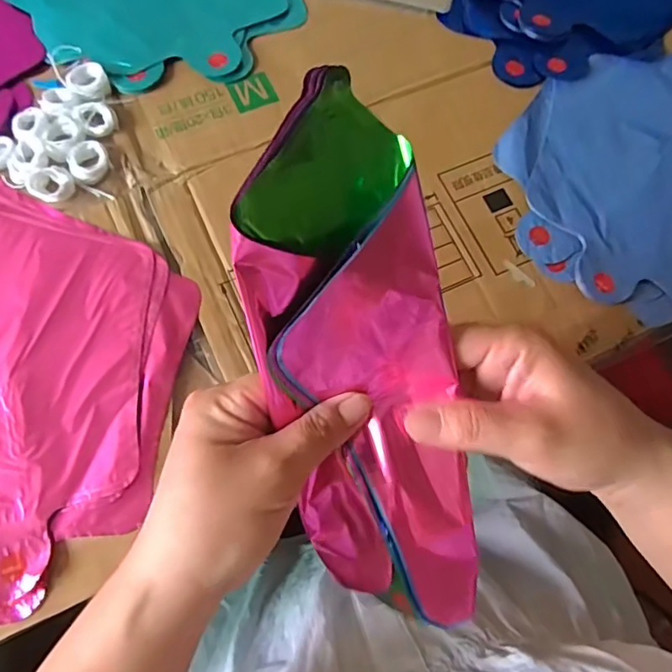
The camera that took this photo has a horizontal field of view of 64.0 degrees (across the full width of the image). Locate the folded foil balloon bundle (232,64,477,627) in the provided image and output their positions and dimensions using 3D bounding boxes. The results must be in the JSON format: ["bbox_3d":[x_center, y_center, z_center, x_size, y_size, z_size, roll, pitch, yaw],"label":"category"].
[{"bbox_3d":[0.011,0.015,0.239,0.082,0.039,0.230,-14,103,-6],"label":"folded foil balloon bundle"}]

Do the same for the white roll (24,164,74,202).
[{"bbox_3d":[-0.200,-0.106,0.376,0.030,0.009,0.026,-18,72,-8],"label":"white roll"}]

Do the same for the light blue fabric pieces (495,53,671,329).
[{"bbox_3d":[0.254,-0.122,0.411,0.248,0.014,0.214,-9,71,-5],"label":"light blue fabric pieces"}]

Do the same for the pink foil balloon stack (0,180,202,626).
[{"bbox_3d":[-0.223,0.018,0.337,0.253,0.007,0.235,21,71,6],"label":"pink foil balloon stack"}]

